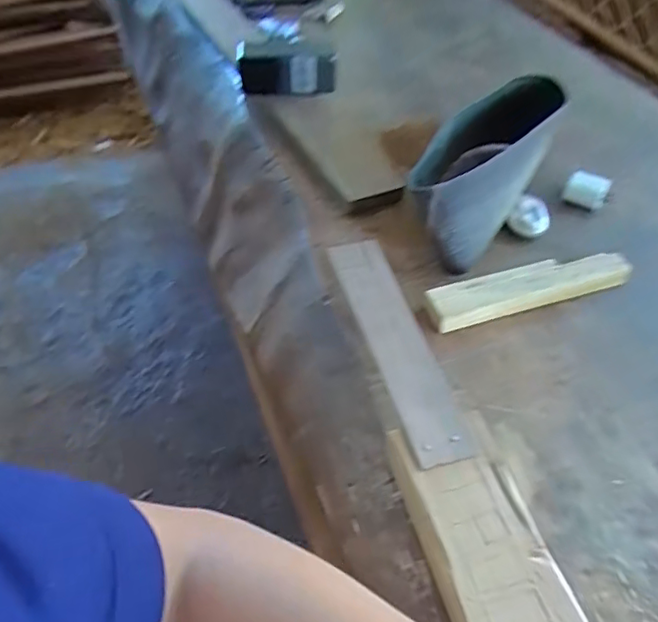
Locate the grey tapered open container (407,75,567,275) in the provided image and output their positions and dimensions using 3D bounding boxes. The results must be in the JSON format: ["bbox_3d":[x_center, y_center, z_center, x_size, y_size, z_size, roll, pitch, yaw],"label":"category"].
[{"bbox_3d":[0.169,-0.157,0.635,0.098,0.098,0.255,23,48,19],"label":"grey tapered open container"}]

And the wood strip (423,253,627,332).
[{"bbox_3d":[0.194,-0.024,0.569,0.209,0.027,0.037,-12,47,-15],"label":"wood strip"}]

